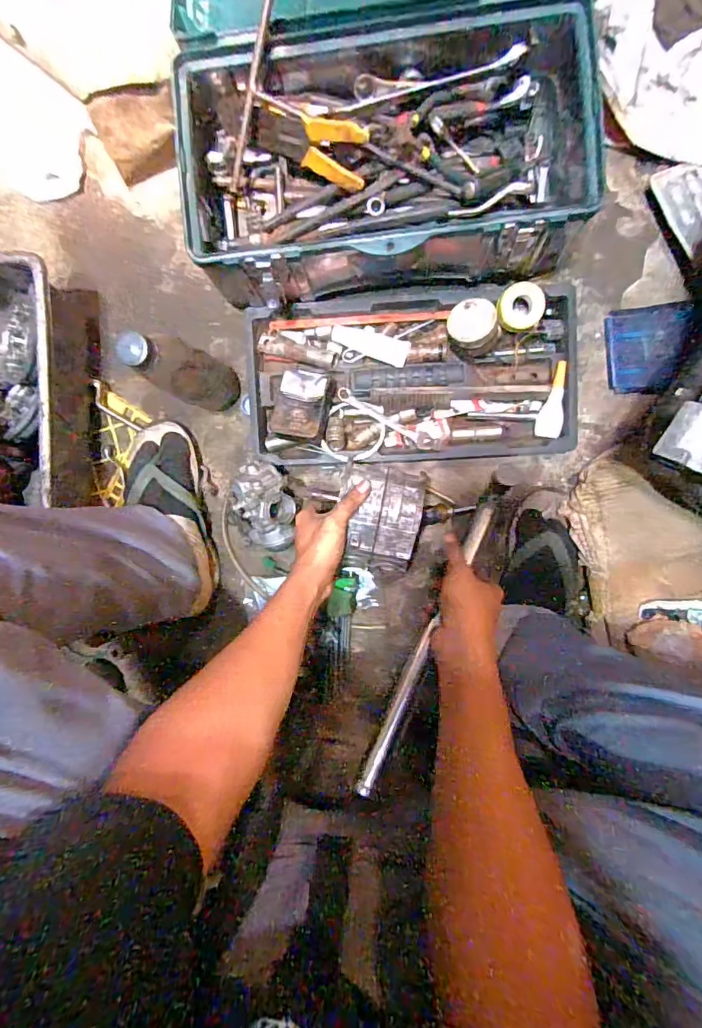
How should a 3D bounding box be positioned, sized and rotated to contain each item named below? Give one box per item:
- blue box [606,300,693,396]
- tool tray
[{"bbox_3d":[0.382,-0.216,0.608,0.092,0.016,0.114,3,86,21],"label":"blue box"},{"bbox_3d":[0.077,-0.181,0.622,0.433,0.070,0.222,-1,93,4],"label":"tool tray"}]

